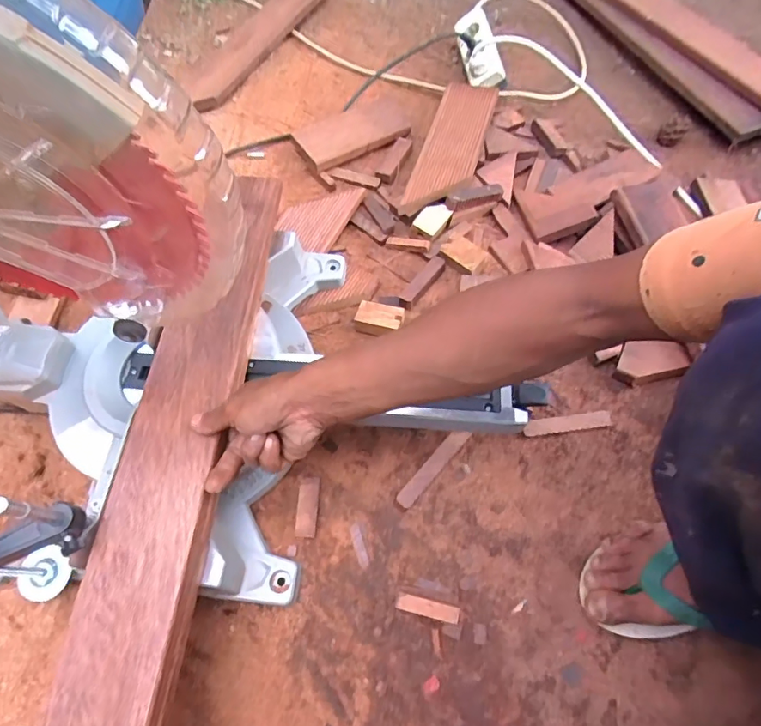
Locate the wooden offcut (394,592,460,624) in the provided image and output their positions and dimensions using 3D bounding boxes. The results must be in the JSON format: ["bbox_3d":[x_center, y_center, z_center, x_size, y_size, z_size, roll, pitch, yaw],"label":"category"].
[{"bbox_3d":[0.049,0.252,0.513,0.064,0.012,0.016,11,63,8],"label":"wooden offcut"}]

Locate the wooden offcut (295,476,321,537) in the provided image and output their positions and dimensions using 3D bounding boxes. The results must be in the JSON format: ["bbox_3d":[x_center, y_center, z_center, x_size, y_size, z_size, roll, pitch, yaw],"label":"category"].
[{"bbox_3d":[-0.080,0.157,0.550,0.022,0.011,0.065,1,62,3],"label":"wooden offcut"}]

